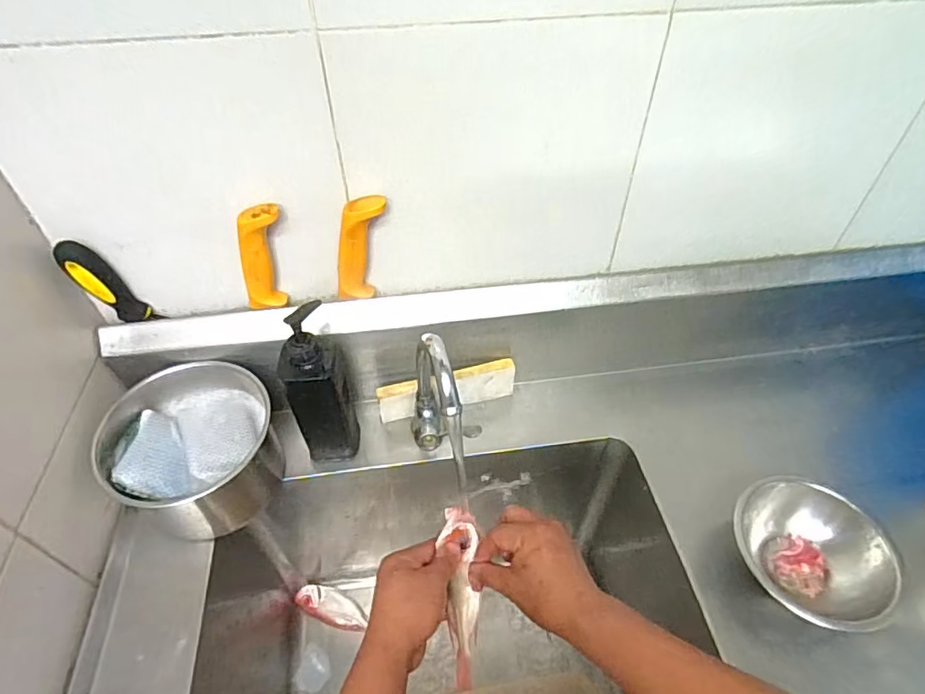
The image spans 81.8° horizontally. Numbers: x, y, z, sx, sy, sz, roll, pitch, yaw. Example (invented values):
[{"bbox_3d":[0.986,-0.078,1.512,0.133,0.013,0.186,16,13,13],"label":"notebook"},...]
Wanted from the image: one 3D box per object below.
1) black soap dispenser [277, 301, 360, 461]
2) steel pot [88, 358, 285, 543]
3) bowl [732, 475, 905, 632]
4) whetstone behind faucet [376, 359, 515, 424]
[{"bbox_3d":[-0.163,0.047,0.605,0.067,0.226,0.051,-15,49,-13],"label":"black soap dispenser"},{"bbox_3d":[-0.300,0.114,0.621,0.167,0.126,0.176,0,47,0],"label":"steel pot"},{"bbox_3d":[0.358,0.222,0.559,0.159,0.075,0.134,33,55,26],"label":"bowl"},{"bbox_3d":[-0.019,0.057,0.697,0.178,0.064,0.018,-10,48,-9],"label":"whetstone behind faucet"}]

